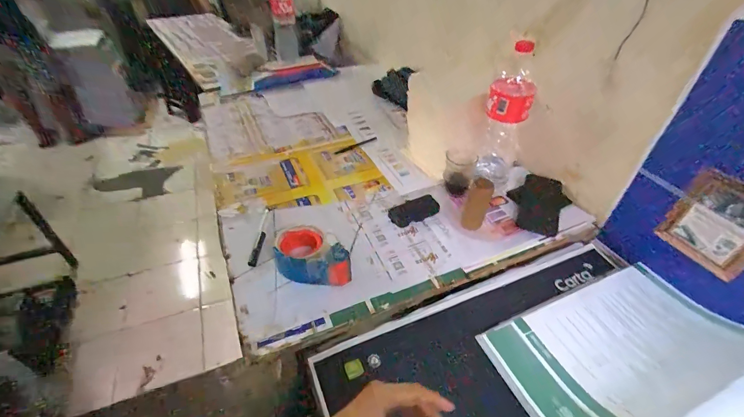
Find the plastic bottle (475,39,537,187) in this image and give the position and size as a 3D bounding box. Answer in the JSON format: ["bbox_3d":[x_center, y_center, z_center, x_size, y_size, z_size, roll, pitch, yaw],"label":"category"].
[{"bbox_3d":[0.275,-0.176,0.727,0.084,0.280,0.085,12,45,14],"label":"plastic bottle"}]

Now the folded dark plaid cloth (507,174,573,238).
[{"bbox_3d":[0.368,-0.014,0.771,0.118,0.015,0.193,26,47,27],"label":"folded dark plaid cloth"}]

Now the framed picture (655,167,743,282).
[{"bbox_3d":[0.548,0.027,0.547,0.009,0.138,0.122,-7,41,-22],"label":"framed picture"}]

